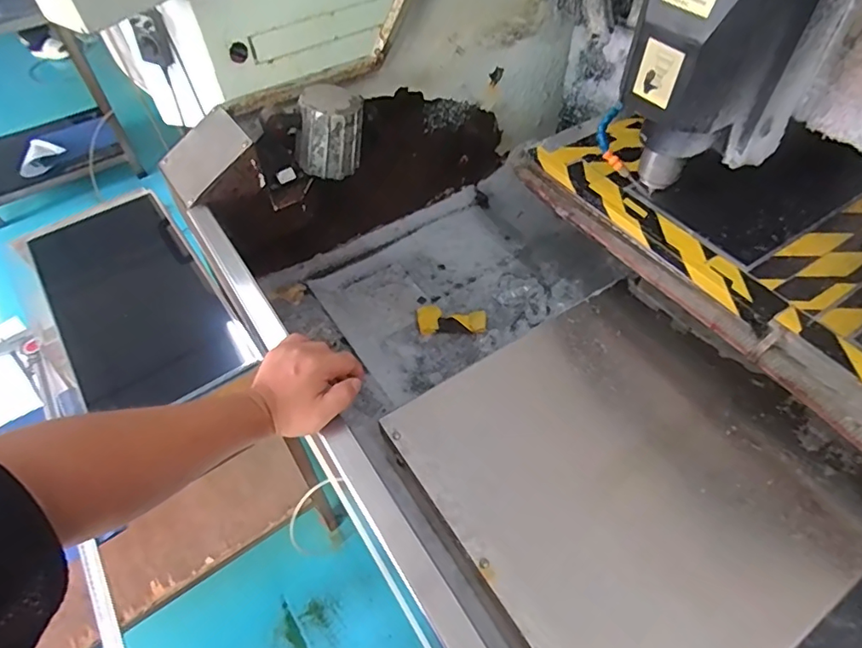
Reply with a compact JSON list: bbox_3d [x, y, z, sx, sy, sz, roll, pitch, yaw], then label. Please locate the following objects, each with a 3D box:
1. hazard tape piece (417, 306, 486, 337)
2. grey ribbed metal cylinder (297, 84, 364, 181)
[{"bbox_3d":[0.040,-0.010,1.028,0.131,0.018,0.066,0,51,2],"label":"hazard tape piece"},{"bbox_3d":[-0.163,-0.311,0.856,0.111,0.113,0.097,-4,51,-1],"label":"grey ribbed metal cylinder"}]

